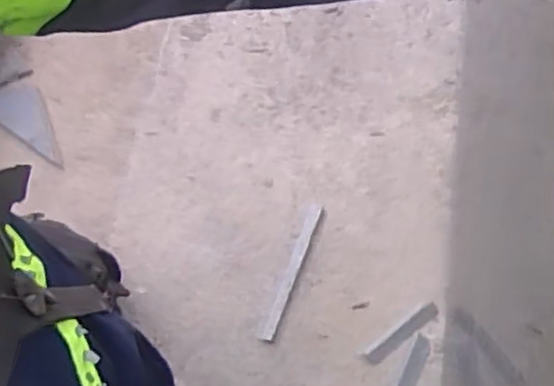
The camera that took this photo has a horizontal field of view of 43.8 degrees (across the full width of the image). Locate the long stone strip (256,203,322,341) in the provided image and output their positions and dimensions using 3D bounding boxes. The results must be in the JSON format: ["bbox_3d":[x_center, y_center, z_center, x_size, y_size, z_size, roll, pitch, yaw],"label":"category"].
[{"bbox_3d":[0.017,0.093,0.829,0.016,0.008,0.174,19,68,11],"label":"long stone strip"}]

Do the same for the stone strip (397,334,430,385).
[{"bbox_3d":[0.152,0.201,0.774,0.019,0.004,0.083,24,69,13],"label":"stone strip"}]

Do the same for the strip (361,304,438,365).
[{"bbox_3d":[0.142,0.160,0.785,0.101,0.004,0.018,-34,69,-12],"label":"strip"}]

